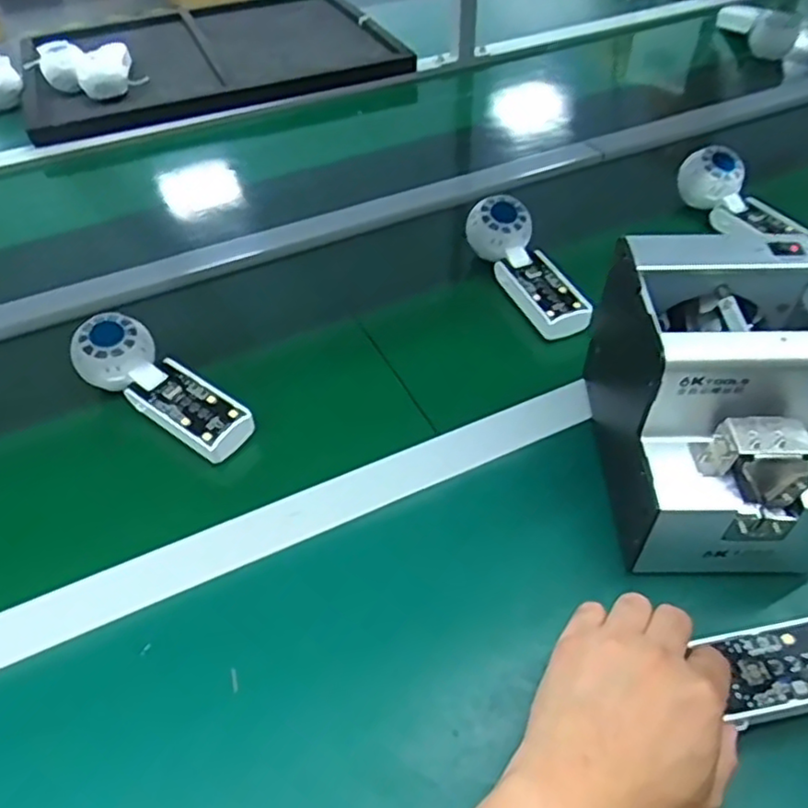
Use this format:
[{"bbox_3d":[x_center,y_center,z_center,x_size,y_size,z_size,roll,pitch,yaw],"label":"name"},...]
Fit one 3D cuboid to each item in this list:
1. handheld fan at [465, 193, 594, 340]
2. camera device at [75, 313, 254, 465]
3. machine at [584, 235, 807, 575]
[{"bbox_3d":[0.118,-0.129,0.646,0.052,0.042,0.162,-19,62,-16],"label":"handheld fan"},{"bbox_3d":[-0.195,-0.017,0.541,0.159,0.047,0.054,27,55,24],"label":"camera device"},{"bbox_3d":[0.212,0.003,0.448,0.137,0.153,0.172,2,48,4],"label":"machine"}]

